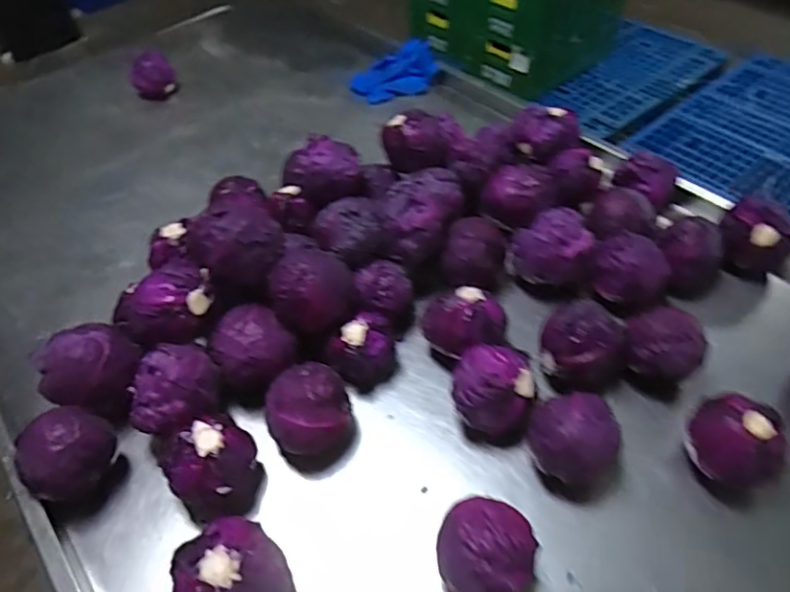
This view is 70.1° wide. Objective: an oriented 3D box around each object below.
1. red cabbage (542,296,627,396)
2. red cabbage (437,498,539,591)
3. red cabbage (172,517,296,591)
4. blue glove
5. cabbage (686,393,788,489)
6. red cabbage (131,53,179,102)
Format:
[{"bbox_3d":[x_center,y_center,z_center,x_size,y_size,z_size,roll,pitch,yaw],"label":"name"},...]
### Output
[{"bbox_3d":[0.253,0.072,0.759,0.107,0.096,0.099,-2,48,2],"label":"red cabbage"},{"bbox_3d":[0.098,0.279,0.596,0.098,0.102,0.105,-2,48,2],"label":"red cabbage"},{"bbox_3d":[-0.168,0.307,0.591,0.108,0.107,0.108,-2,48,2],"label":"red cabbage"},{"bbox_3d":[0.017,-0.528,1.333,0.156,0.033,0.258,34,59,29],"label":"blue glove"},{"bbox_3d":[0.404,0.166,0.662,0.092,0.084,0.102,-35,56,-25],"label":"cabbage"},{"bbox_3d":[-0.579,-0.534,1.353,0.095,0.083,0.101,-2,48,2],"label":"red cabbage"}]

